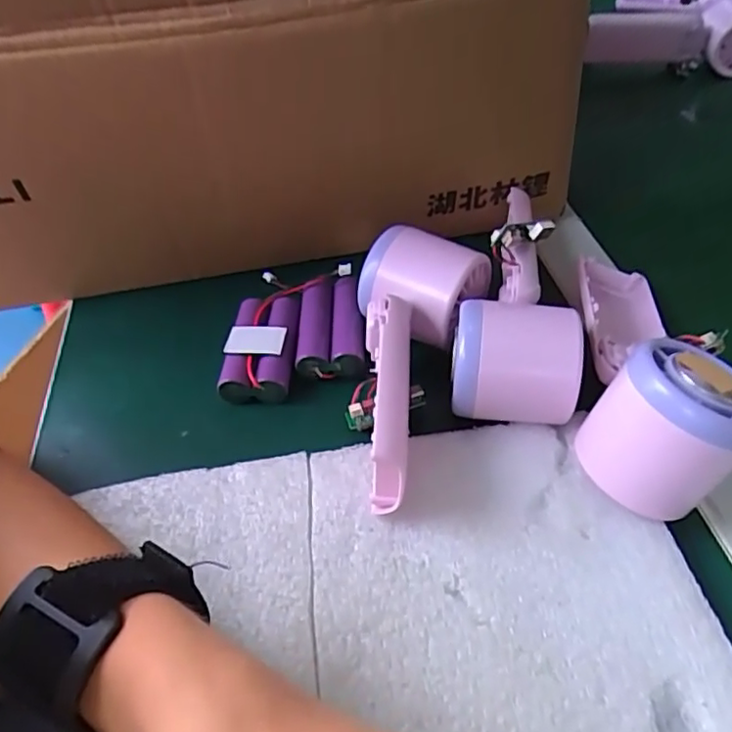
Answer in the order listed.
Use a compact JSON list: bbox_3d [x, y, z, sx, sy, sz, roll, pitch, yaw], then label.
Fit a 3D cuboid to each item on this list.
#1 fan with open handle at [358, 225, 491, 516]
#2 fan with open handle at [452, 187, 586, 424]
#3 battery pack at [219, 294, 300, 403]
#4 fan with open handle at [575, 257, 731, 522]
[{"bbox_3d":[0.027,-0.003,0.298,0.065,0.049,0.144,1,45,4],"label":"fan with open handle"},{"bbox_3d":[0.075,-0.029,0.313,0.059,0.054,0.101,4,46,7],"label":"fan with open handle"},{"bbox_3d":[-0.056,-0.011,0.341,0.034,0.020,0.067,2,45,5],"label":"battery pack"},{"bbox_3d":[0.132,-0.005,0.304,0.063,0.063,0.158,5,33,8],"label":"fan with open handle"}]

